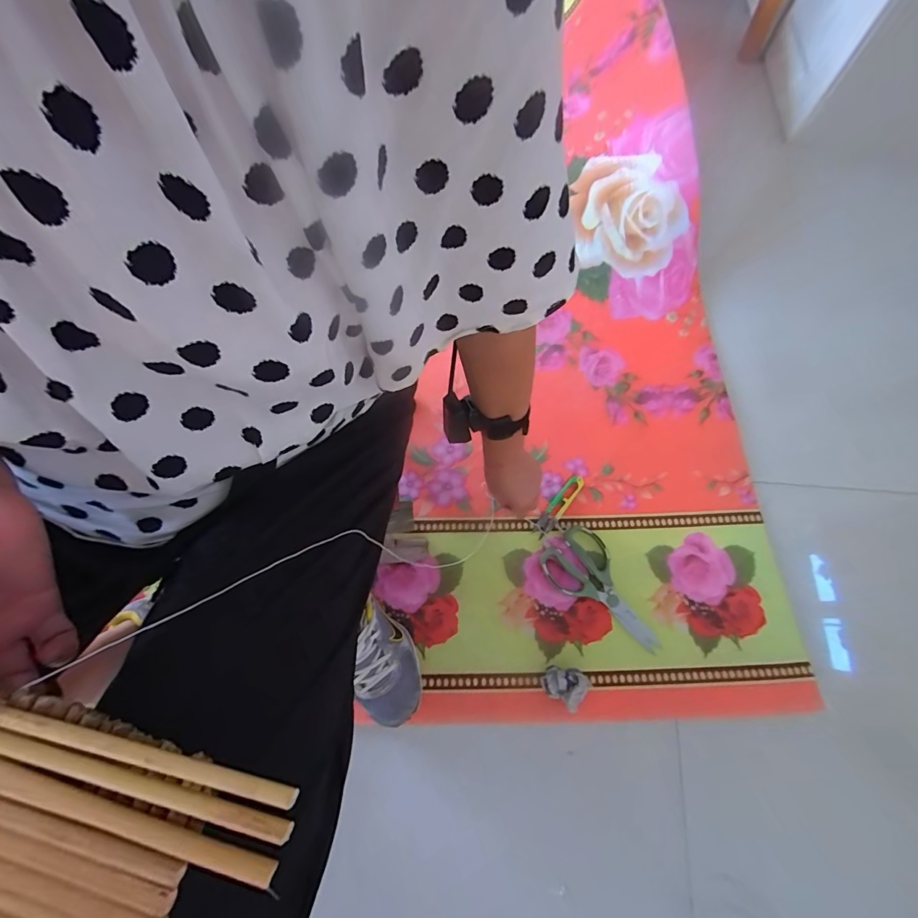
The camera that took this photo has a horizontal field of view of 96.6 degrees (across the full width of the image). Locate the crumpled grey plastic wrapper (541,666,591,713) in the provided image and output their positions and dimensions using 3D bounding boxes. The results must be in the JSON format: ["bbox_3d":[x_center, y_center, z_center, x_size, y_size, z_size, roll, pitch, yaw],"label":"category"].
[{"bbox_3d":[0.146,0.312,0.569,0.055,0.040,0.048,31,74,12],"label":"crumpled grey plastic wrapper"}]

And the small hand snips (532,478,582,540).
[{"bbox_3d":[0.165,0.077,0.672,0.029,0.006,0.123,39,75,14],"label":"small hand snips"}]

